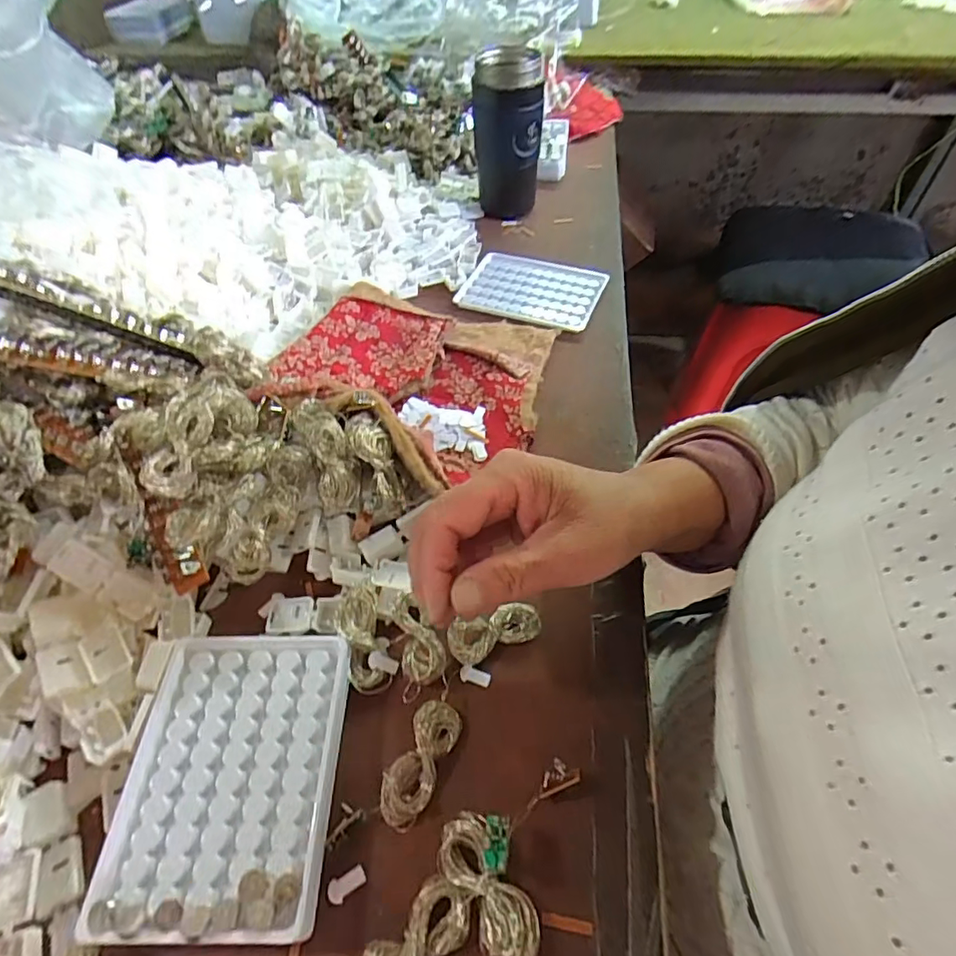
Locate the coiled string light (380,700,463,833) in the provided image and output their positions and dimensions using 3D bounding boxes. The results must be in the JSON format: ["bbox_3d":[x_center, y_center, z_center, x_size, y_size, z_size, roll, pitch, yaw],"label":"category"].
[{"bbox_3d":[-0.029,0.143,0.281,0.024,0.010,0.059,22,54,13],"label":"coiled string light"}]

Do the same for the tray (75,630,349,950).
[{"bbox_3d":[-0.120,0.140,0.269,0.097,0.012,0.129,2,52,-3],"label":"tray"}]

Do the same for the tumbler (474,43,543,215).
[{"bbox_3d":[0.031,-0.372,0.598,0.067,0.136,0.073,-1,51,1],"label":"tumbler"}]

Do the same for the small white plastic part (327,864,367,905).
[{"bbox_3d":[-0.060,0.186,0.254,0.018,0.004,0.009,-24,58,-21],"label":"small white plastic part"}]

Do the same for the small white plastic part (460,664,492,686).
[{"bbox_3d":[-0.001,0.110,0.311,0.018,0.004,0.008,19,53,10],"label":"small white plastic part"}]

